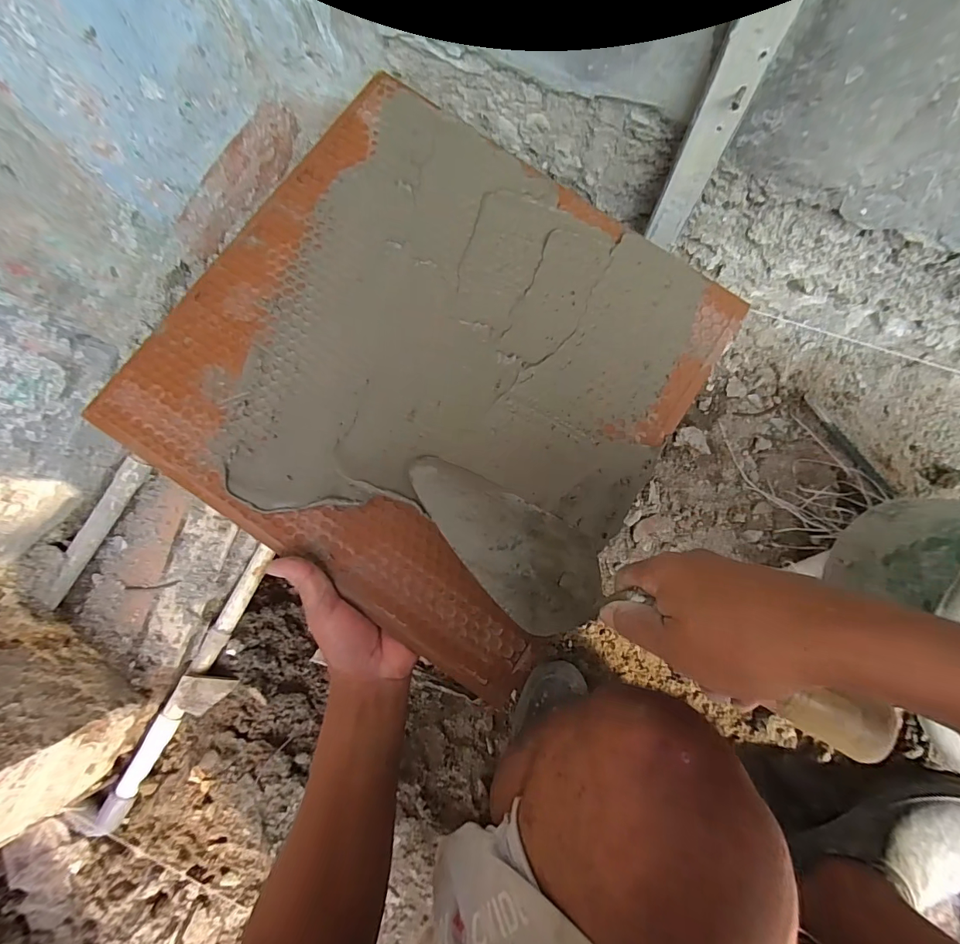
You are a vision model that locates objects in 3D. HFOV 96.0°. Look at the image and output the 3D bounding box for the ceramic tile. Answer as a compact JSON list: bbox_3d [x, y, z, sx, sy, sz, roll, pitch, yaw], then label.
[{"bbox_3d":[-0.036,-0.092,0.358,0.386,0.009,0.386,34,82,3],"label":"ceramic tile"}]

